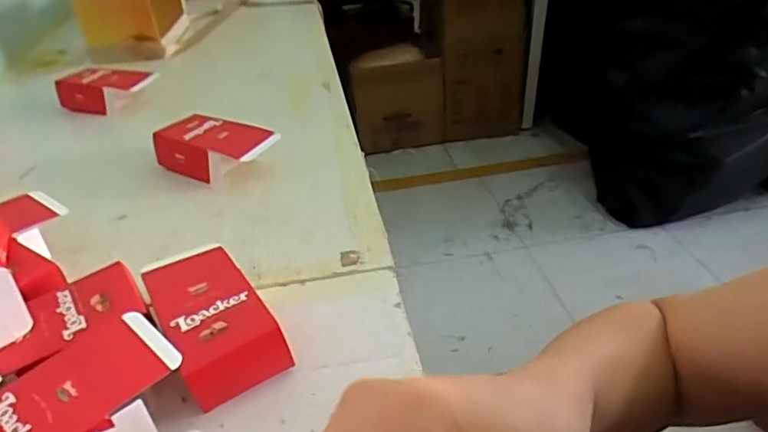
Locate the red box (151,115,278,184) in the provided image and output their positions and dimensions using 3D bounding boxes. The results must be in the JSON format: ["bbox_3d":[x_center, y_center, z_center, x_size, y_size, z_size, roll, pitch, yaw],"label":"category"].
[{"bbox_3d":[-0.226,-0.092,0.767,0.169,0.058,0.088,13,39,24],"label":"red box"}]

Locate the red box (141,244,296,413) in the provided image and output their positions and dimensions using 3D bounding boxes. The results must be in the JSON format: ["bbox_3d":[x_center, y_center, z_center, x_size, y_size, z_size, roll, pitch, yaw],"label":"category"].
[{"bbox_3d":[-0.154,0.088,0.498,0.086,0.051,0.166,-23,39,-24],"label":"red box"}]

